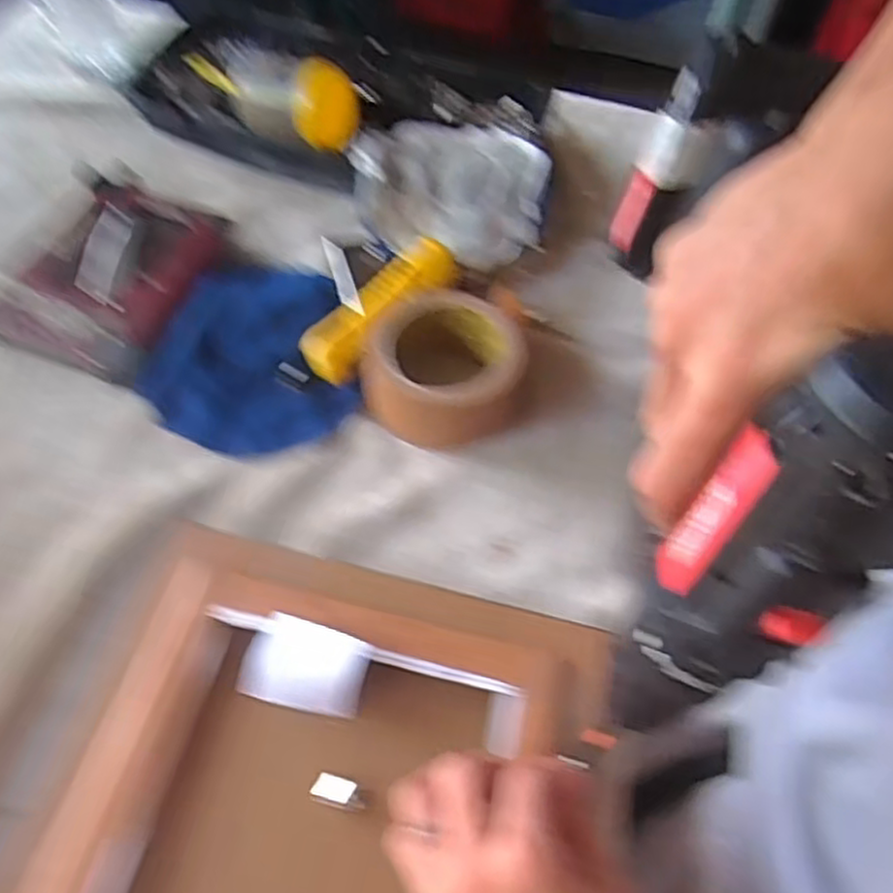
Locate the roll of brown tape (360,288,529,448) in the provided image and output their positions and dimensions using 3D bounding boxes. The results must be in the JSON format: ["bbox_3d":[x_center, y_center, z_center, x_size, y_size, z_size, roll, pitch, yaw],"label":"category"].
[{"bbox_3d":[-0.003,-0.055,0.487,0.102,0.051,0.110,2,53,-3],"label":"roll of brown tape"}]

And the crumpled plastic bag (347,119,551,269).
[{"bbox_3d":[0.002,-0.203,0.593,0.148,0.059,0.146,12,53,4],"label":"crumpled plastic bag"}]

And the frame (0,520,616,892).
[{"bbox_3d":[-0.060,0.167,0.338,0.240,0.020,0.246,12,53,5],"label":"frame"}]

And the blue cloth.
[{"bbox_3d":[-0.138,-0.068,0.515,0.134,0.024,0.163,-5,54,-8],"label":"blue cloth"}]

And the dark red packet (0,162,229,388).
[{"bbox_3d":[-0.243,-0.129,0.535,0.119,0.021,0.164,15,53,6],"label":"dark red packet"}]

